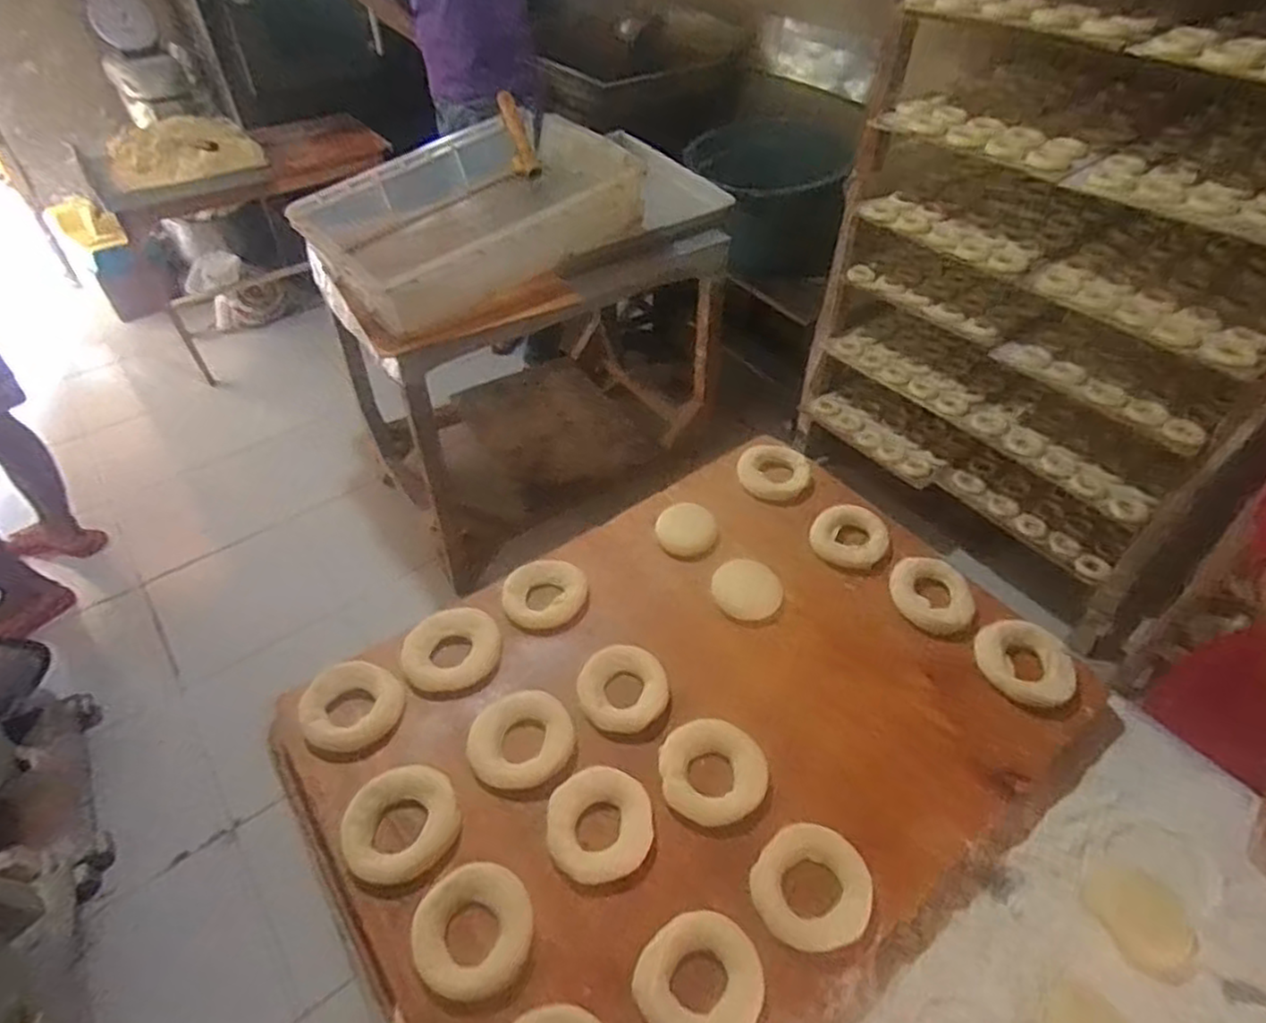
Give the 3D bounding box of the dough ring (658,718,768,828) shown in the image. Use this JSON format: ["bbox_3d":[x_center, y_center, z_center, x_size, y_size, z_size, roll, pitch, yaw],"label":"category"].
[{"bbox_3d":[0.063,0.203,0.562,0.080,0.011,0.081,-1,45,1],"label":"dough ring"}]

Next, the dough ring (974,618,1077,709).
[{"bbox_3d":[0.345,0.131,0.628,0.073,0.014,0.084,-25,50,-21],"label":"dough ring"}]

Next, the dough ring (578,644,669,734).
[{"bbox_3d":[-0.008,0.150,0.607,0.073,0.018,0.073,-1,45,1],"label":"dough ring"}]

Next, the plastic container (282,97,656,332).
[{"bbox_3d":[-0.334,-0.633,1.558,0.654,0.236,0.459,-29,51,-24],"label":"plastic container"}]

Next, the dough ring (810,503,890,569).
[{"bbox_3d":[0.221,0.024,0.727,0.074,0.016,0.071,-1,45,1],"label":"dough ring"}]

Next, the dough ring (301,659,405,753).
[{"bbox_3d":[-0.237,0.161,0.597,0.077,0.019,0.074,-1,45,1],"label":"dough ring"}]

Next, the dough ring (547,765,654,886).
[{"bbox_3d":[-0.024,0.233,0.533,0.076,0.013,0.080,-1,45,1],"label":"dough ring"}]

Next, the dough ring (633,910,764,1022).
[{"bbox_3d":[0.044,0.303,0.465,0.078,0.011,0.074,-1,45,1],"label":"dough ring"}]

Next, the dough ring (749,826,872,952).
[{"bbox_3d":[0.127,0.267,0.508,0.078,0.015,0.080,-1,45,1],"label":"dough ring"}]

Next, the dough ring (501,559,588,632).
[{"bbox_3d":[-0.087,0.077,0.683,0.074,0.023,0.071,-1,45,1],"label":"dough ring"}]

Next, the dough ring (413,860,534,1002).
[{"bbox_3d":[-0.108,0.280,0.483,0.077,0.013,0.080,-1,45,1],"label":"dough ring"}]

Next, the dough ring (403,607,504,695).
[{"bbox_3d":[-0.162,0.123,0.640,0.084,0.015,0.083,21,50,21],"label":"dough ring"}]

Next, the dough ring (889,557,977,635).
[{"bbox_3d":[0.284,0.079,0.680,0.069,0.015,0.085,-3,45,-1],"label":"dough ring"}]

